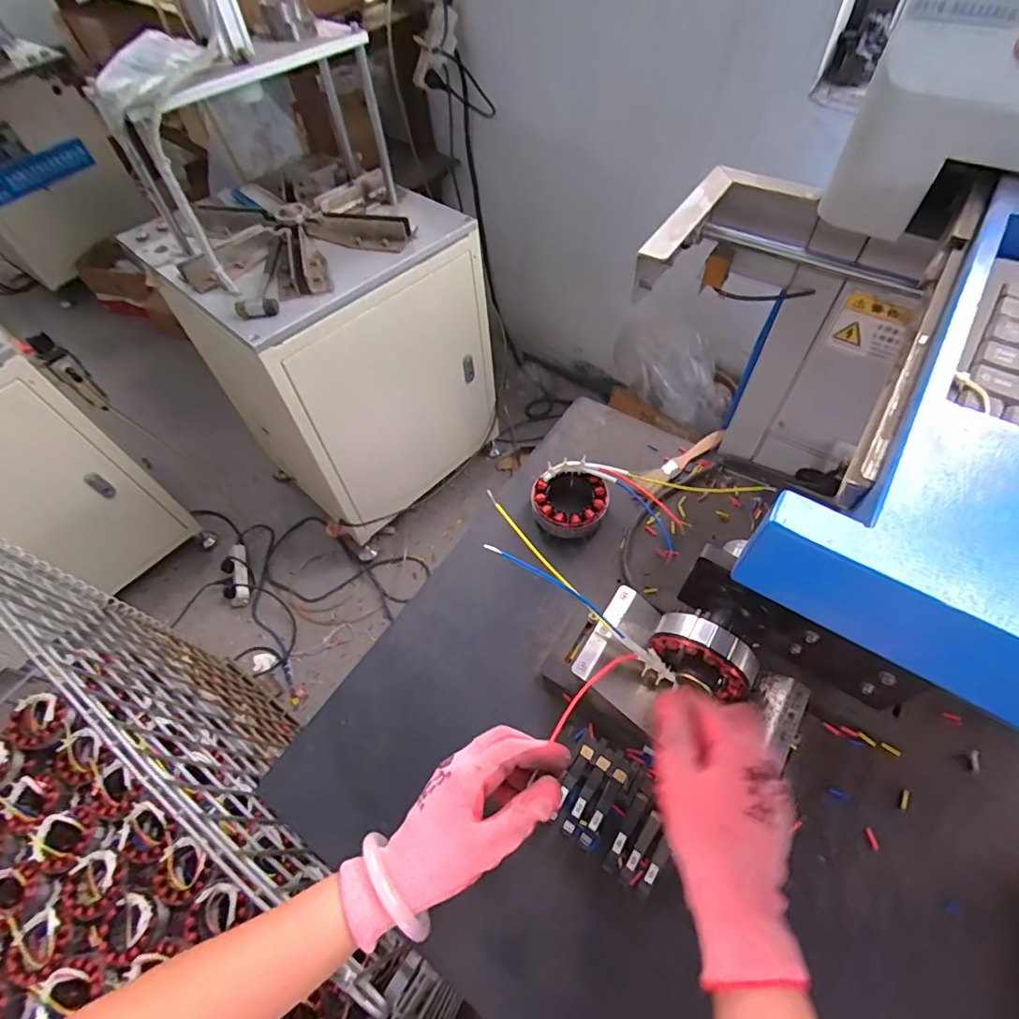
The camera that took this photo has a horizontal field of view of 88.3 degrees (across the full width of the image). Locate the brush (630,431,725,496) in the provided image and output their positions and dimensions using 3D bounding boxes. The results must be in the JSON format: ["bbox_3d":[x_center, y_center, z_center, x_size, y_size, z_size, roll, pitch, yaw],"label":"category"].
[{"bbox_3d":[0.211,-0.064,0.658,0.137,0.011,0.034,-35,61,-18],"label":"brush"}]

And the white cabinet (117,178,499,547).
[{"bbox_3d":[-0.408,-0.402,1.367,0.552,0.682,0.488,-40,63,-20],"label":"white cabinet"}]

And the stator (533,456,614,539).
[{"bbox_3d":[0.071,-0.012,0.616,0.082,0.047,0.091,25,62,19],"label":"stator"}]

